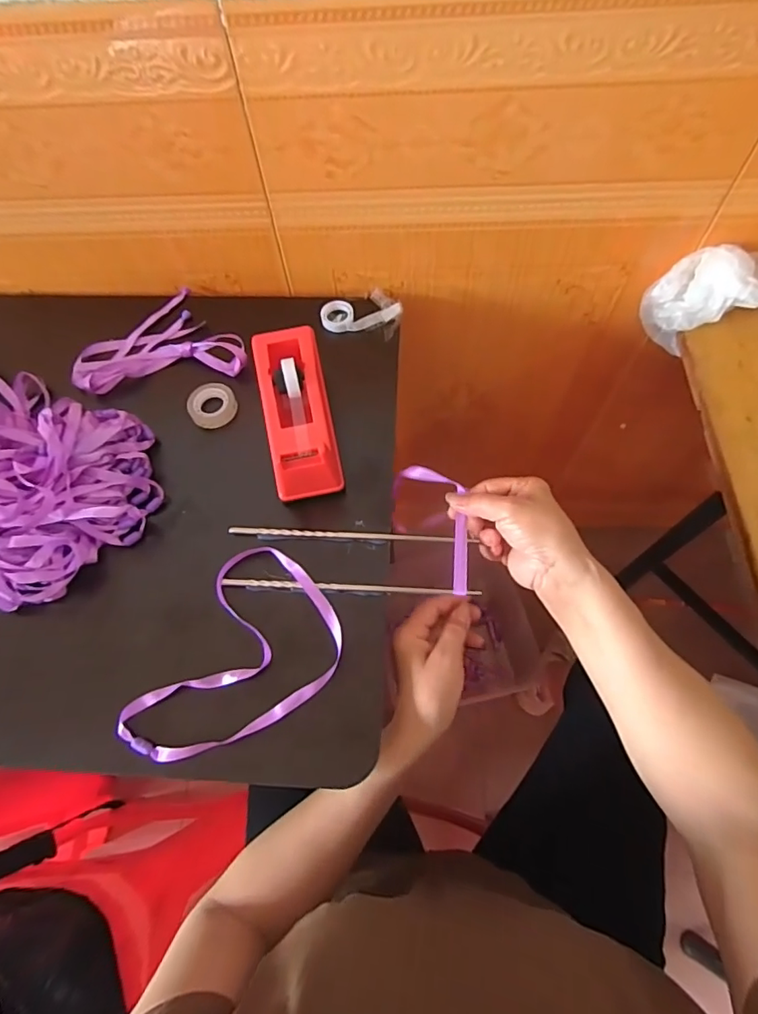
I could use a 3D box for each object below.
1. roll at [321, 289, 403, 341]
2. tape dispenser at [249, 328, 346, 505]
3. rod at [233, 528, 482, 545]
[{"bbox_3d":[-0.020,-0.212,0.570,0.086,0.028,0.047,15,66,8],"label":"roll"},{"bbox_3d":[-0.075,-0.086,0.479,0.062,0.070,0.152,-11,65,-1],"label":"tape dispenser"},{"bbox_3d":[-0.025,0.026,0.470,0.220,0.005,0.007,2,65,2],"label":"rod"}]

